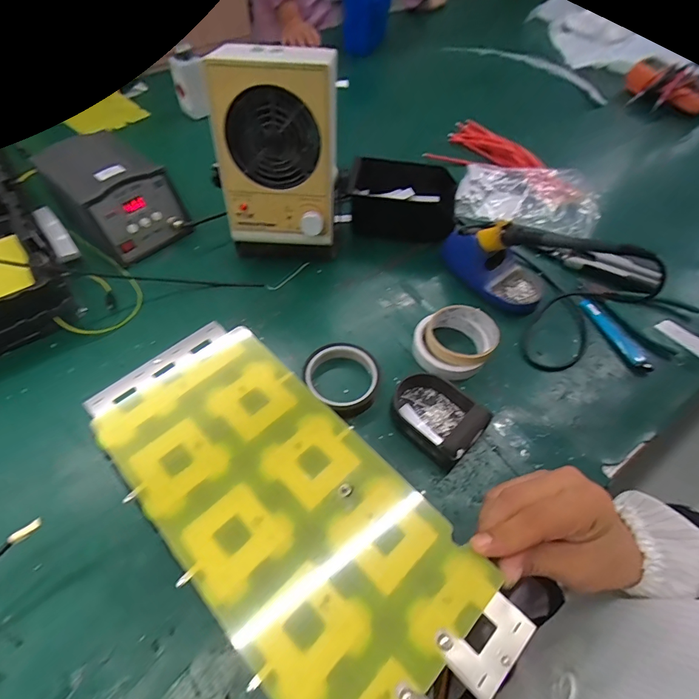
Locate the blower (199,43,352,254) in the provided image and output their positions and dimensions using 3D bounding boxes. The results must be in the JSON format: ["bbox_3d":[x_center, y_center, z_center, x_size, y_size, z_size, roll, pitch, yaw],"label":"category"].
[{"bbox_3d":[-0.087,-0.244,0.548,0.150,0.246,0.124,7,56,3],"label":"blower"}]

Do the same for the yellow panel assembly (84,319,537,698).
[{"bbox_3d":[-0.047,0.099,0.278,0.137,0.004,0.315,-38,63,-24],"label":"yellow panel assembly"}]

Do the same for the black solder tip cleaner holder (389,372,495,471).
[{"bbox_3d":[0.096,0.073,0.457,0.077,0.032,0.099,-38,65,-25],"label":"black solder tip cleaner holder"}]

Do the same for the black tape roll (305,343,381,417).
[{"bbox_3d":[-0.010,0.034,0.490,0.089,0.023,0.086,1,56,-2],"label":"black tape roll"}]

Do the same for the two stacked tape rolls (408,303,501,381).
[{"bbox_3d":[0.132,-0.009,0.513,0.099,0.035,0.091,1,56,-2],"label":"two stacked tape rolls"}]

